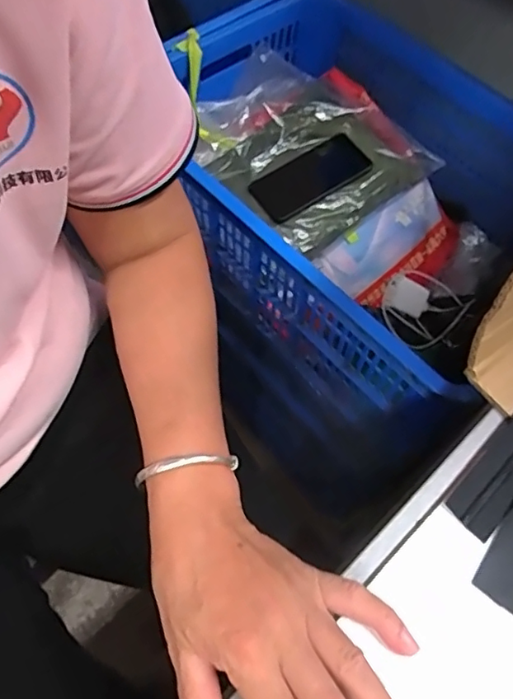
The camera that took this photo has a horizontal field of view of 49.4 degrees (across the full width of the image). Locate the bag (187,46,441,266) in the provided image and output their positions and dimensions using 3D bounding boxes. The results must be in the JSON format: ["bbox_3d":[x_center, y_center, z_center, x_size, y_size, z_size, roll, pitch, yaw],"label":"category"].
[{"bbox_3d":[0.058,-0.300,0.827,0.274,0.071,0.298,-33,75,-9],"label":"bag"}]

